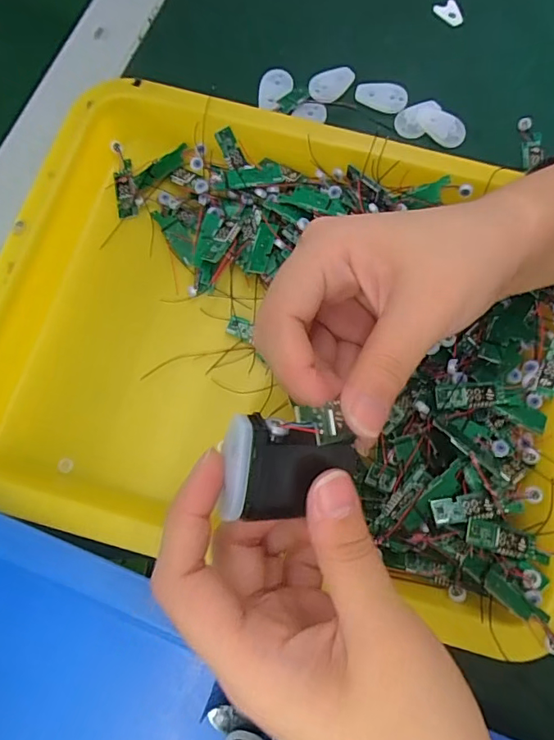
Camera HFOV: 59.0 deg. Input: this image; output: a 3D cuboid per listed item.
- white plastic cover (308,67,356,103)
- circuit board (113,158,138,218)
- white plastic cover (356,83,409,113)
[{"bbox_3d":[0.040,-0.202,0.345,0.034,0.008,0.018,-27,75,-9],"label":"white plastic cover"},{"bbox_3d":[-0.098,-0.118,0.315,0.012,0.004,0.043,-10,73,-4],"label":"circuit board"},{"bbox_3d":[0.074,-0.194,0.346,0.036,0.006,0.017,13,72,3],"label":"white plastic cover"}]

